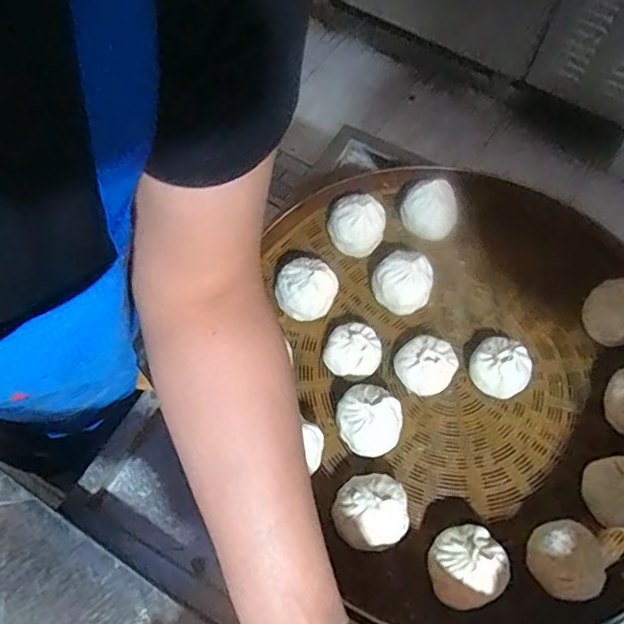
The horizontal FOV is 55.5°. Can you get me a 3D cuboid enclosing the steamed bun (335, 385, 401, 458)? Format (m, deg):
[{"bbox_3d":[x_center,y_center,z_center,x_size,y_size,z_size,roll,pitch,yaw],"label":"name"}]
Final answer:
[{"bbox_3d":[0.054,0.102,0.567,0.065,0.061,0.061,36,65,15],"label":"steamed bun"}]

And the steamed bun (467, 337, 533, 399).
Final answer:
[{"bbox_3d":[0.193,0.057,0.610,0.055,0.039,0.059,2,61,-3],"label":"steamed bun"}]

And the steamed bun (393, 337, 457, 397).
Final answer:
[{"bbox_3d":[0.116,0.055,0.609,0.060,0.041,0.057,27,63,11],"label":"steamed bun"}]

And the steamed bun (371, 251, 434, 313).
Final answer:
[{"bbox_3d":[0.096,-0.029,0.640,0.061,0.060,0.051,11,61,2],"label":"steamed bun"}]

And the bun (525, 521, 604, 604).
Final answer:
[{"bbox_3d":[0.217,0.215,0.513,0.052,0.057,0.063,-22,65,-15],"label":"bun"}]

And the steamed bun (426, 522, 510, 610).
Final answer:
[{"bbox_3d":[0.131,0.217,0.508,0.059,0.060,0.060,2,61,-3],"label":"steamed bun"}]

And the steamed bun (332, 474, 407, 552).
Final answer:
[{"bbox_3d":[0.051,0.179,0.526,0.064,0.059,0.059,2,61,-3],"label":"steamed bun"}]

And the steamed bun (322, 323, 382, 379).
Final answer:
[{"bbox_3d":[0.043,0.040,0.612,0.058,0.041,0.057,20,62,8],"label":"steamed bun"}]

